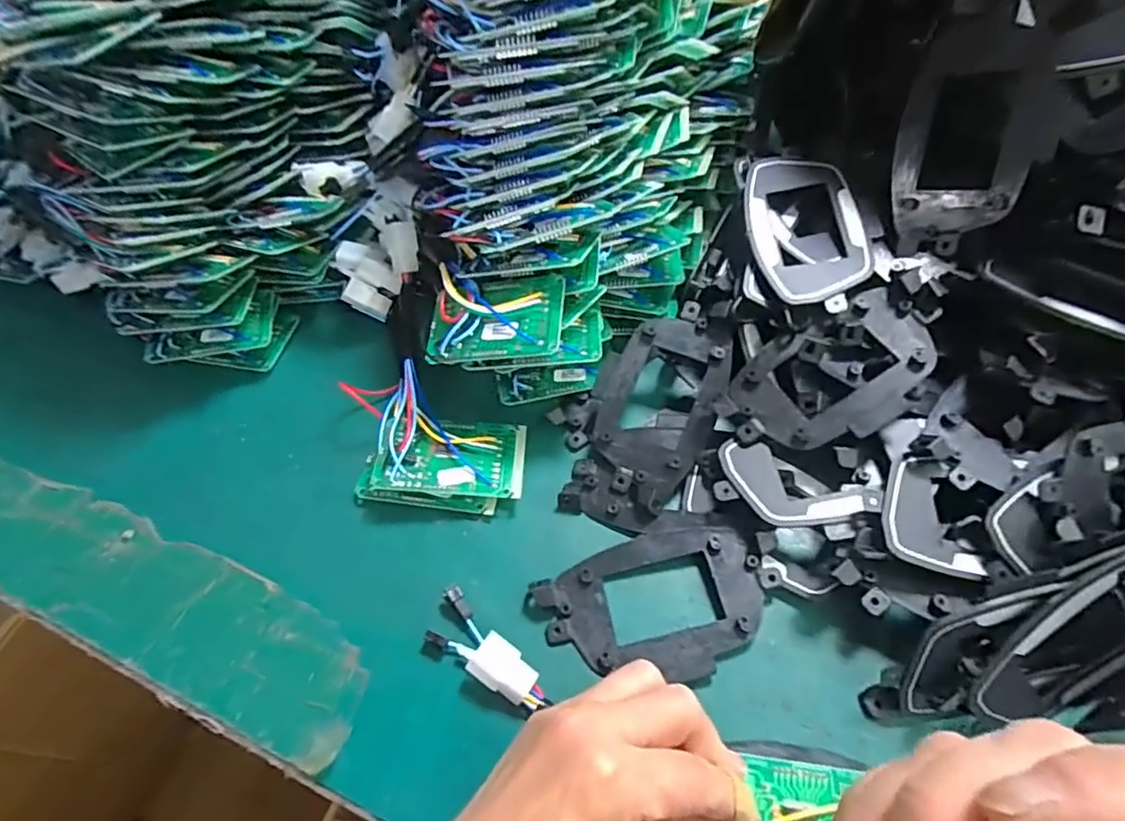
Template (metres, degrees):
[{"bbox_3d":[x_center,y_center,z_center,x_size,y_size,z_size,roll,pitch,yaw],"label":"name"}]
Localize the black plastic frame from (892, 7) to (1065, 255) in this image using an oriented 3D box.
[{"bbox_3d":[0.205,-0.138,0.299,0.009,0.109,0.068,-8,13,-42],"label":"black plastic frame"}]

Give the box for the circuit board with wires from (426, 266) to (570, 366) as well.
[{"bbox_3d":[-0.036,-0.052,0.318,0.075,0.010,0.052,0,69,16],"label":"circuit board with wires"}]

